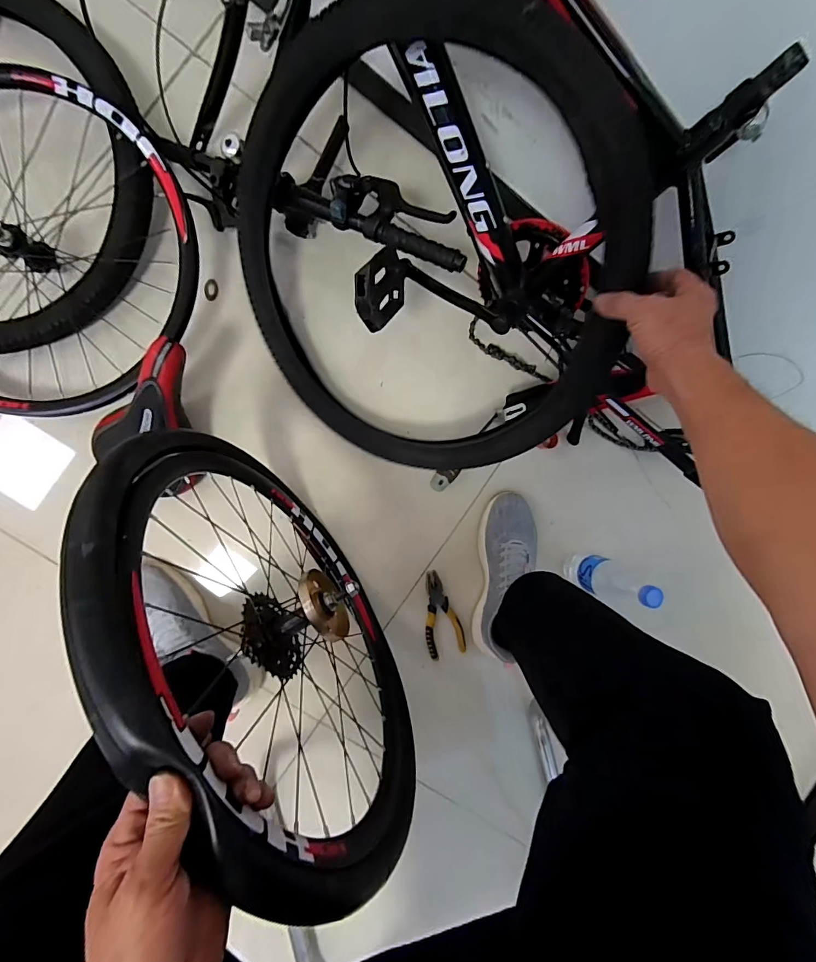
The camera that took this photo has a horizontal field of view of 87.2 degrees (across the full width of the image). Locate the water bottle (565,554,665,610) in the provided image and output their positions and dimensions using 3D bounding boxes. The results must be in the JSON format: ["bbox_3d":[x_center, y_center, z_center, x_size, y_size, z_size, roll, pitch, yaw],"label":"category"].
[{"bbox_3d":[0.334,0.166,0.700,0.067,0.191,0.067,26,91,-7],"label":"water bottle"}]

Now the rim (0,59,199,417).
[{"bbox_3d":[-0.530,-0.330,0.596,0.455,0.087,0.451,0,94,-6],"label":"rim"}]

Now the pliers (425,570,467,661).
[{"bbox_3d":[0.059,0.242,0.782,0.068,0.016,0.156,-12,95,-5],"label":"pliers"}]

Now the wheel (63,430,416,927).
[{"bbox_3d":[-0.133,0.169,0.512,0.103,0.477,0.493,-32,96,-3],"label":"wheel"}]

